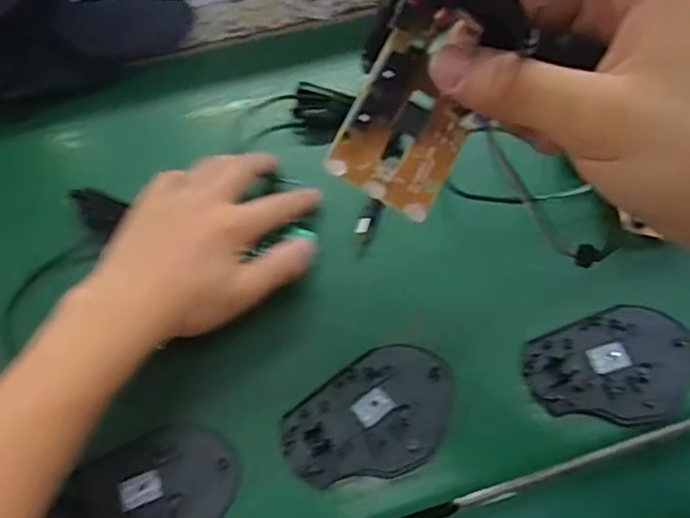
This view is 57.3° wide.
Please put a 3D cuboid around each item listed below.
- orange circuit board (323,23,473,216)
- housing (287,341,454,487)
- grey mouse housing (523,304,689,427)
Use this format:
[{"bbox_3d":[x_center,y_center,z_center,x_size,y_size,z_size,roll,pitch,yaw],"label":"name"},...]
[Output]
[{"bbox_3d":[0.023,-0.049,0.233,0.045,0.011,0.057,23,101,-24],"label":"orange circuit board"},{"bbox_3d":[0.019,0.099,0.391,0.109,0.006,0.073,-35,68,-16],"label":"housing"},{"bbox_3d":[0.174,0.070,0.405,0.110,0.006,0.076,-21,65,-10],"label":"grey mouse housing"}]

